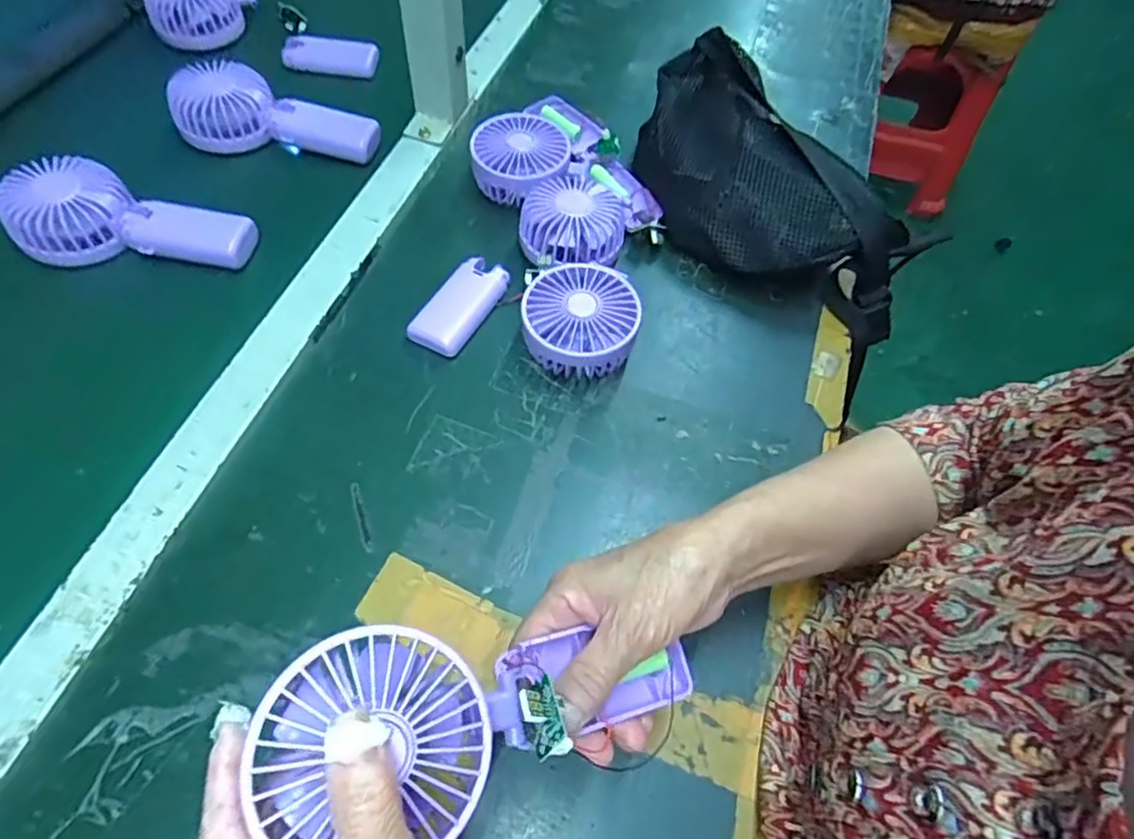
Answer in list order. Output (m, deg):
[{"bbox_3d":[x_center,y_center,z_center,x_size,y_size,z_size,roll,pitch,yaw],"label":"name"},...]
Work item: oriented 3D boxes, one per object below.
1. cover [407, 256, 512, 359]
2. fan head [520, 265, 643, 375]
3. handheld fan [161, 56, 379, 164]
[{"bbox_3d":[-0.084,-0.090,0.483,0.042,0.014,0.087,28,62,12],"label":"cover"},{"bbox_3d":[0.010,-0.072,0.464,0.082,0.042,0.086,2,60,-3],"label":"fan head"},{"bbox_3d":[-0.263,-0.276,0.558,0.173,0.042,0.077,12,60,3],"label":"handheld fan"}]

